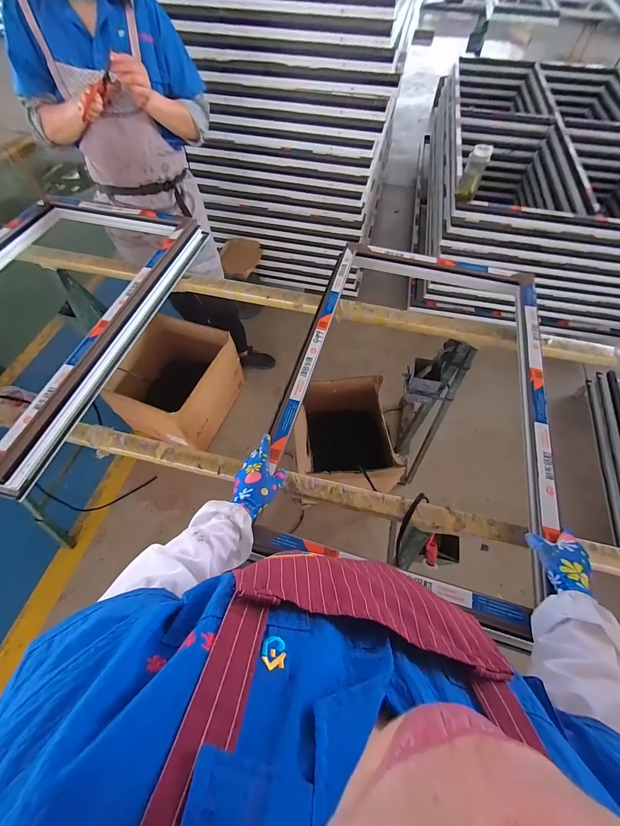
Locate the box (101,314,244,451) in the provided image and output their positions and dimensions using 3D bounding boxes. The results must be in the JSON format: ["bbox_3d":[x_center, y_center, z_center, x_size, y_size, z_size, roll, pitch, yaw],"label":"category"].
[{"bbox_3d":[-0.621,-0.141,1.515,0.416,0.354,0.495,18,62,9],"label":"box"}]

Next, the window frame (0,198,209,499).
[{"bbox_3d":[-0.783,-0.312,0.904,0.622,0.095,0.968,12,61,6],"label":"window frame"}]

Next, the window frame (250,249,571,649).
[{"bbox_3d":[0.259,-0.091,0.769,0.589,0.043,0.989,15,59,7],"label":"window frame"}]

